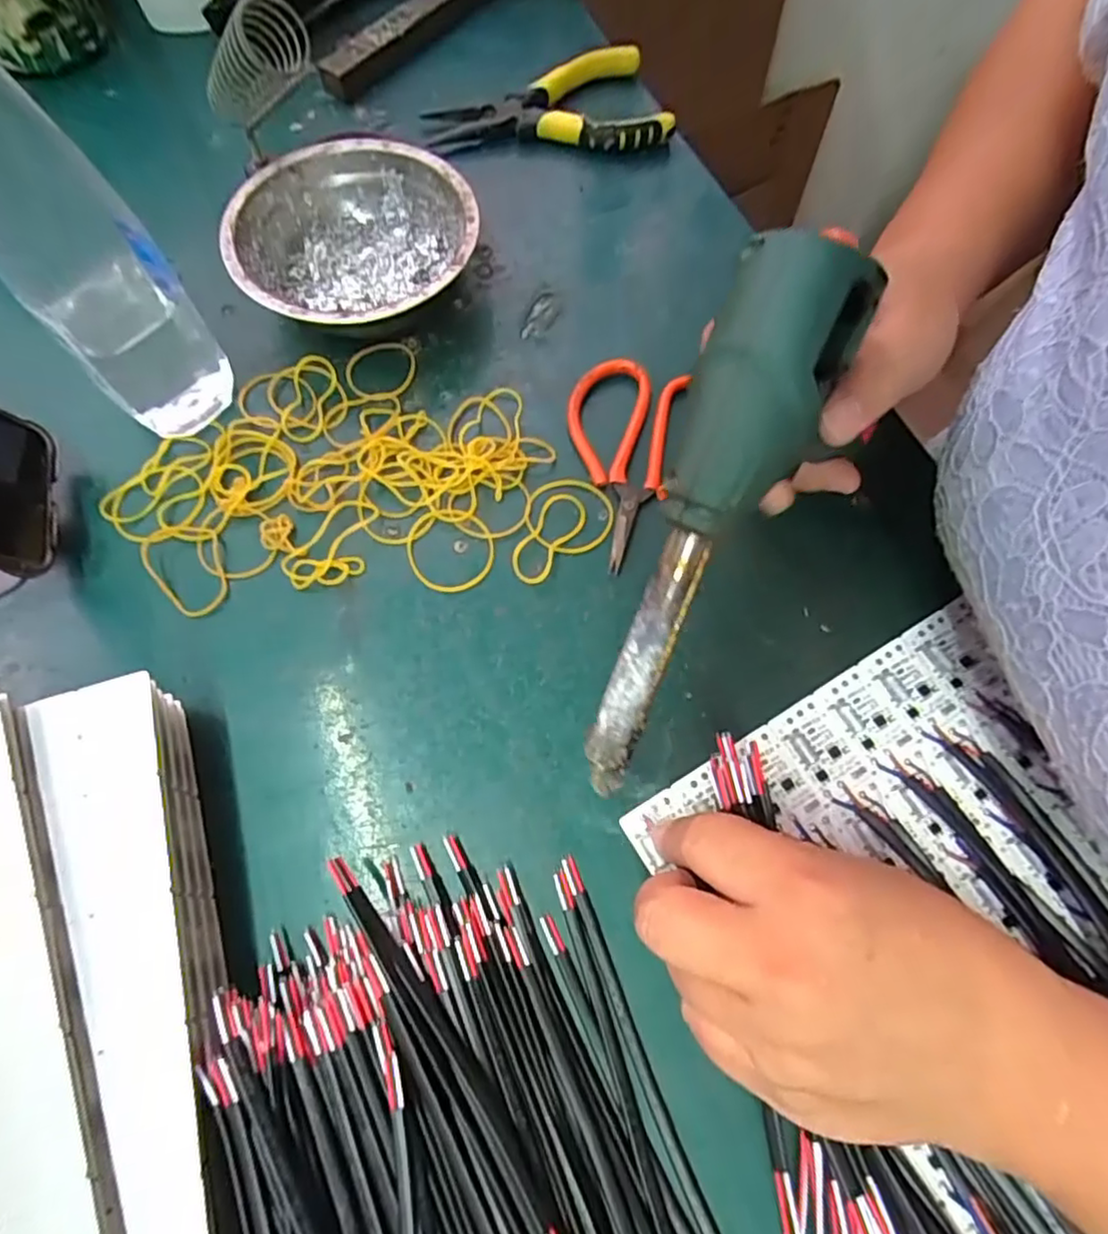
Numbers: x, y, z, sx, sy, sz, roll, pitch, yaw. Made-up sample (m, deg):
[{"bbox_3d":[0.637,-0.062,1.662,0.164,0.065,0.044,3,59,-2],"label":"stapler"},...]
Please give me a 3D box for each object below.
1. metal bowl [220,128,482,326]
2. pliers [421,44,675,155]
[{"bbox_3d":[-0.103,-0.193,0.336,0.121,0.045,0.118,1,68,-2],"label":"metal bowl"},{"bbox_3d":[-0.002,-0.300,0.381,0.137,0.029,0.062,-19,70,-9],"label":"pliers"}]

